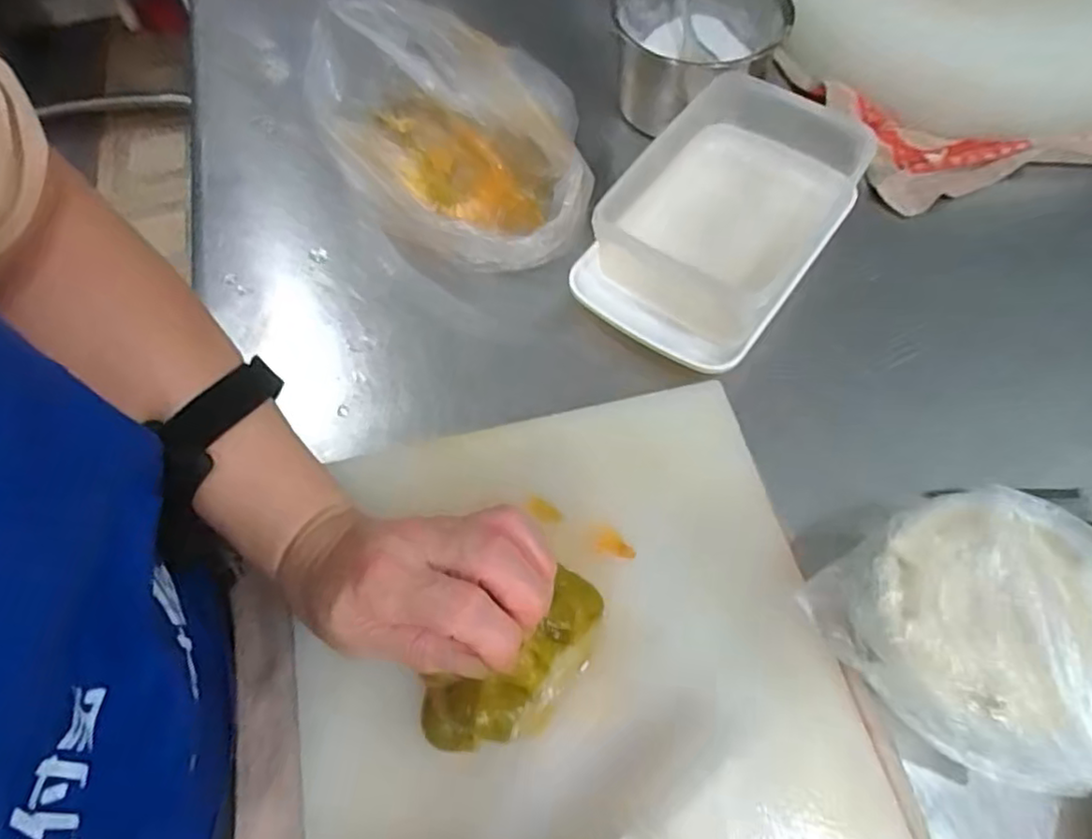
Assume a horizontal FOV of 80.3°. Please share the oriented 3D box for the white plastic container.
[{"bbox_3d":[0.123,-0.141,0.453,0.135,0.066,0.215,31,69,16],"label":"white plastic container"}]

